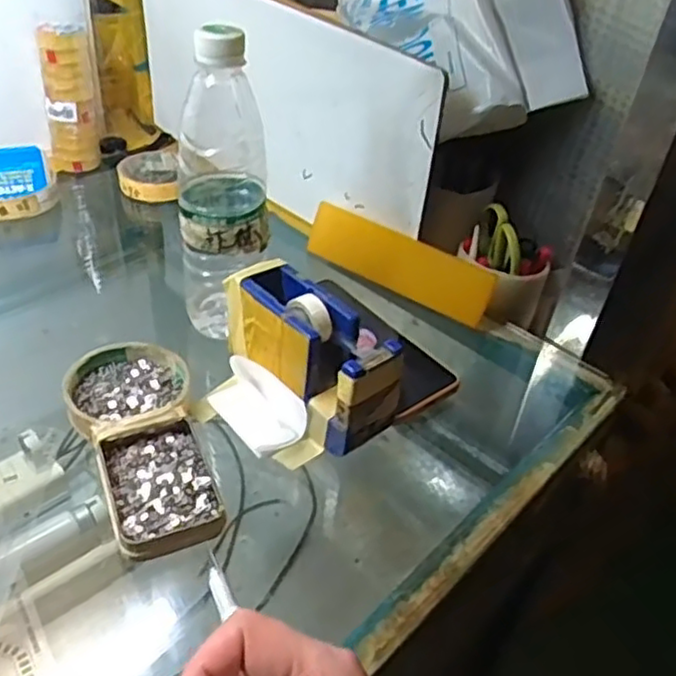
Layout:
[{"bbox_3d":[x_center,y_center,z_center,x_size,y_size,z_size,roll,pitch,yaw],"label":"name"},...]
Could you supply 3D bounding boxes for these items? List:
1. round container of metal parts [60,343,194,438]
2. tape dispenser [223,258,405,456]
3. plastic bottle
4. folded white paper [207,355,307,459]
[{"bbox_3d":[-0.145,0.035,0.472,0.080,0.017,0.081,4,38,-3],"label":"round container of metal parts"},{"bbox_3d":[-0.020,0.007,0.463,0.051,0.080,0.140,-29,60,-37],"label":"tape dispenser"},{"bbox_3d":[-0.082,-0.096,0.488,0.064,0.222,0.078,-1,39,-9],"label":"plastic bottle"},{"bbox_3d":[-0.051,0.043,0.463,0.045,0.031,0.065,-23,47,-31],"label":"folded white paper"}]

